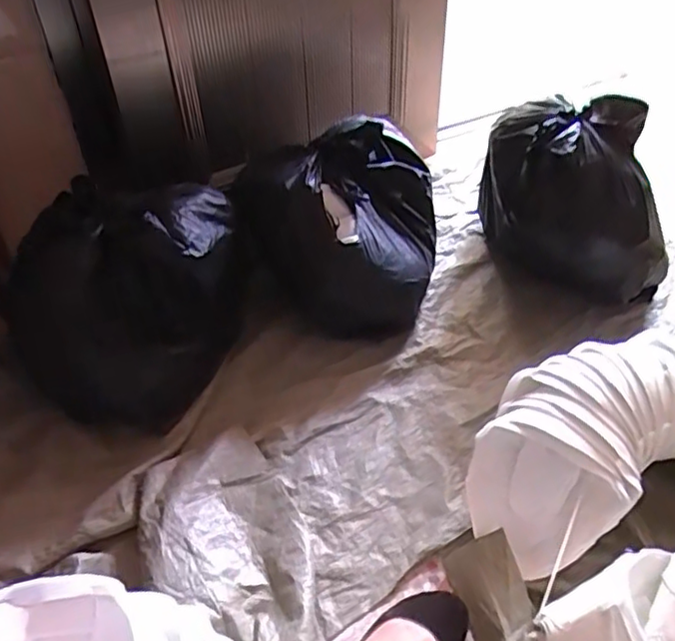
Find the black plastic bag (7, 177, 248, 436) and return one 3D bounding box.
[{"bbox_3d":[-0.305,-0.029,0.984,0.353,0.323,0.225,-22,46,-19],"label":"black plastic bag"}]

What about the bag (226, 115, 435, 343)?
[{"bbox_3d":[-0.001,-0.160,1.152,0.359,0.284,0.298,0,43,4],"label":"bag"}]

